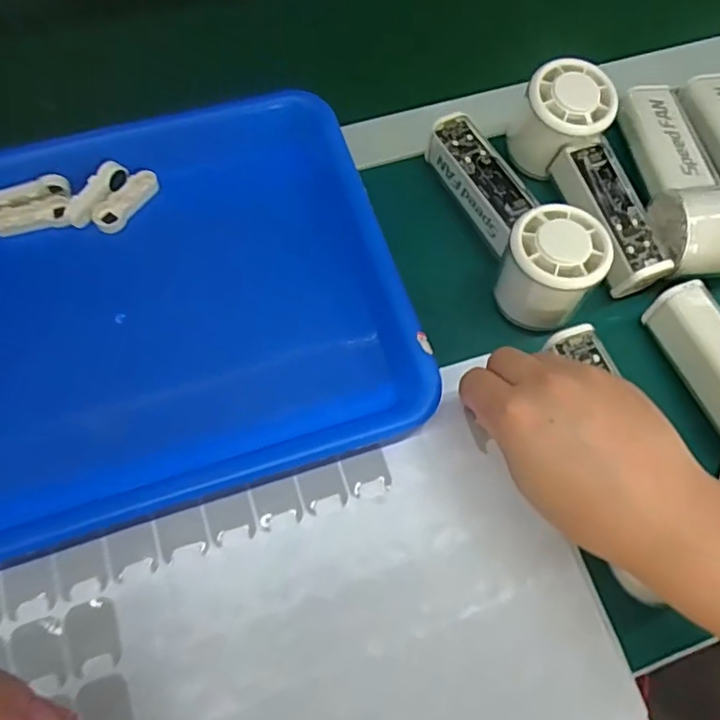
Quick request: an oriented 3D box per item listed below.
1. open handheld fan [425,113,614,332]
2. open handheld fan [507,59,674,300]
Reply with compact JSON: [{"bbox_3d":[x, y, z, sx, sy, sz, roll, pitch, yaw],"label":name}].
[{"bbox_3d":[0.095,-0.095,0.361,0.054,0.053,0.153,-22,71,-10],"label":"open handheld fan"},{"bbox_3d":[0.149,-0.117,0.368,0.057,0.056,0.150,-14,69,-7],"label":"open handheld fan"}]

